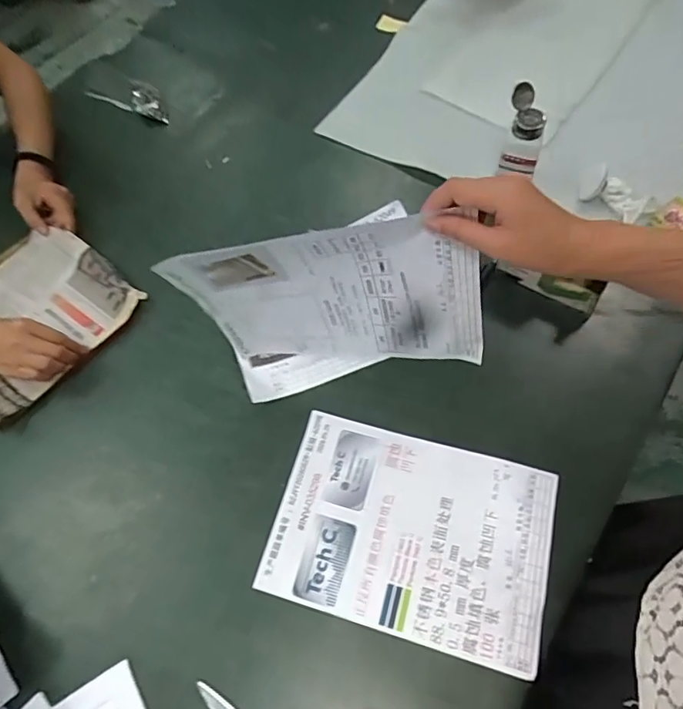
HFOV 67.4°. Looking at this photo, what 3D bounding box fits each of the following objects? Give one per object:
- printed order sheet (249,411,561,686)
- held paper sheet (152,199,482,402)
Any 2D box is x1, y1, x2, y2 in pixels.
[{"bbox_3d":[0.076,0.194,0.567,0.293,0.006,0.206,13,65,11],"label":"printed order sheet"},{"bbox_3d":[-0.011,-0.033,0.540,0.292,0.269,0.054,-2,62,0],"label":"held paper sheet"}]

